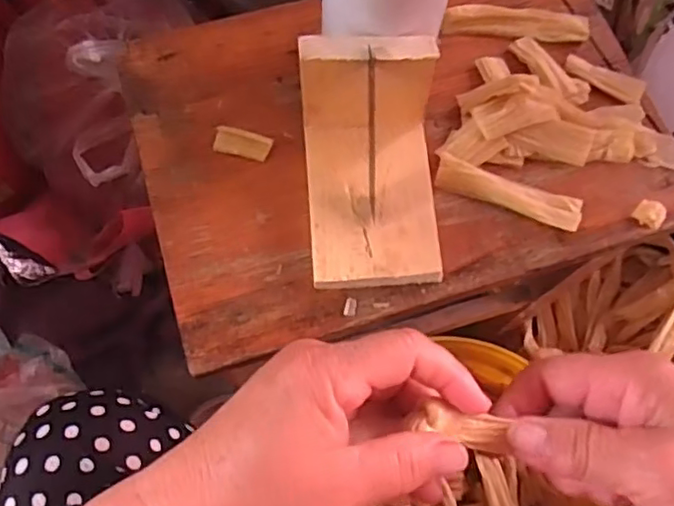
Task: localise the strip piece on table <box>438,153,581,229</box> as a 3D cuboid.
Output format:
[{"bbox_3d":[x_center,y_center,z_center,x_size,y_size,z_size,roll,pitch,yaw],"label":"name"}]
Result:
[{"bbox_3d":[0.108,-0.038,0.395,0.093,0.004,0.020,21,94,5],"label":"strip piece on table"}]

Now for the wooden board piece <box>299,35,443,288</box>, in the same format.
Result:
[{"bbox_3d":[0.020,-0.049,0.357,0.075,0.079,0.118,-3,69,-1],"label":"wooden board piece"}]

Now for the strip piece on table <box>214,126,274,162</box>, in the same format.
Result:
[{"bbox_3d":[-0.061,-0.071,0.407,0.036,0.005,0.017,12,69,5],"label":"strip piece on table"}]

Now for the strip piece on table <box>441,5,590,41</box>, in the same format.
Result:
[{"bbox_3d":[0.126,-0.163,0.439,0.103,0.010,0.022,5,69,2],"label":"strip piece on table"}]

